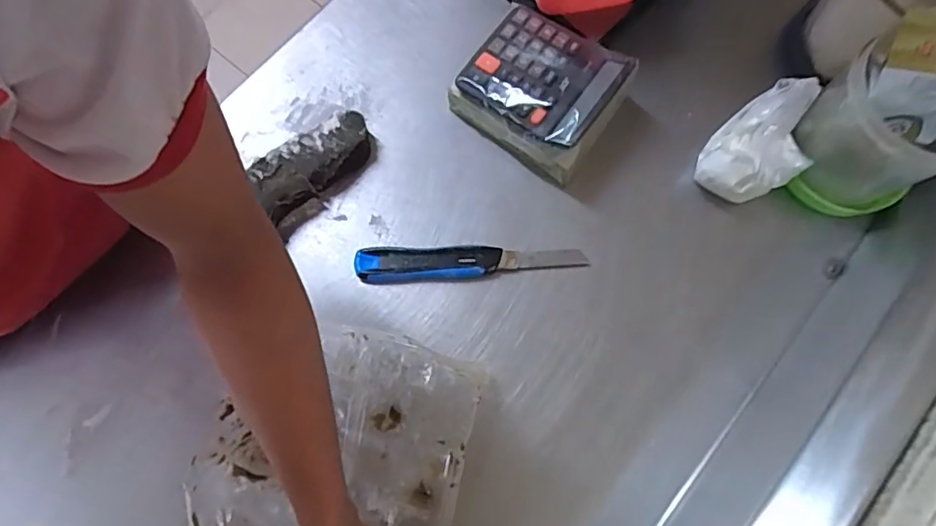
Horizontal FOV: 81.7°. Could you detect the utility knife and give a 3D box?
[{"bbox_3d":[0.004,0.000,0.566,0.237,0.017,0.034,-3,76,-3],"label":"utility knife"}]

